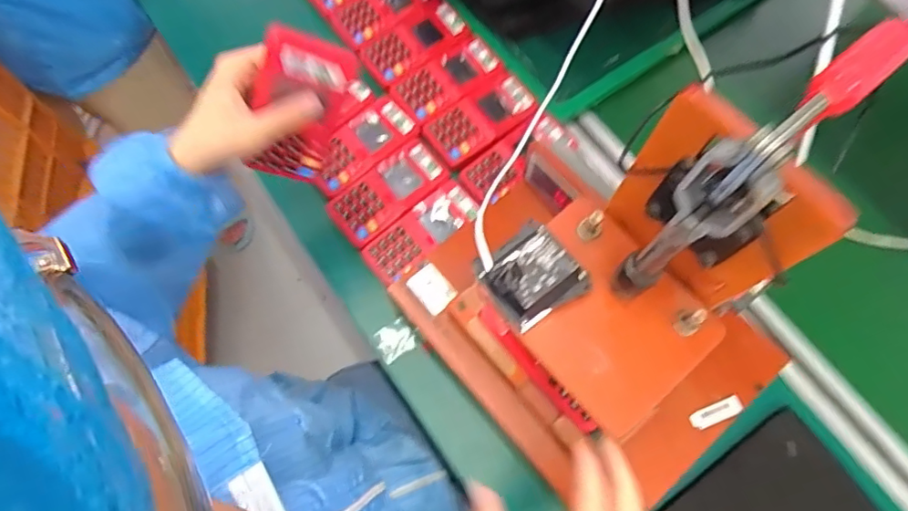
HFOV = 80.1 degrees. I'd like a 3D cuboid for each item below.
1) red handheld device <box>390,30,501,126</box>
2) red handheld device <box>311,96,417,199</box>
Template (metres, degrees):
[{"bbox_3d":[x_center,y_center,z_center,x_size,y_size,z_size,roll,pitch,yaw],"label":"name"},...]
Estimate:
[{"bbox_3d":[-0.007,-0.197,0.602,0.125,0.010,0.059,-37,74,-10],"label":"red handheld device"},{"bbox_3d":[-0.099,-0.116,0.571,0.123,0.014,0.052,-43,75,-12],"label":"red handheld device"}]

